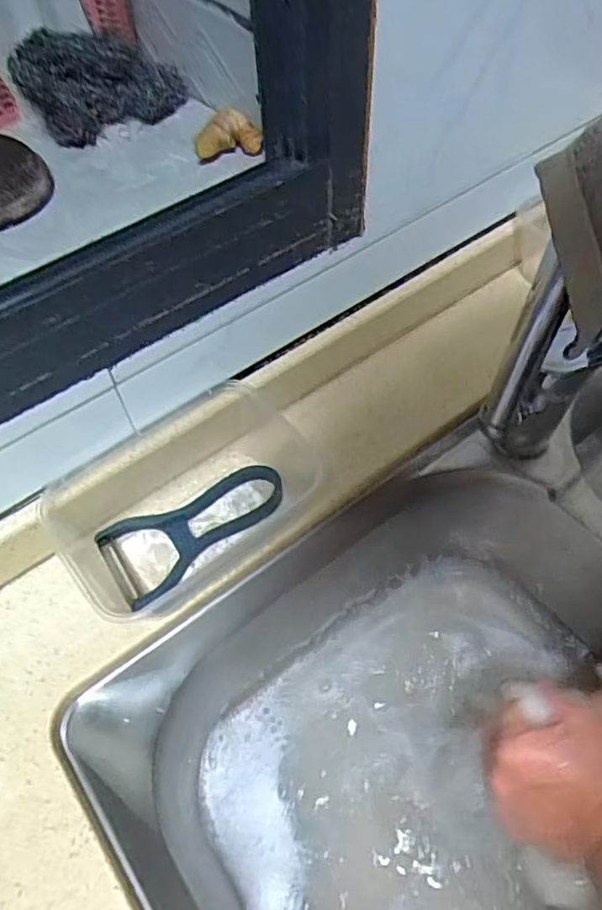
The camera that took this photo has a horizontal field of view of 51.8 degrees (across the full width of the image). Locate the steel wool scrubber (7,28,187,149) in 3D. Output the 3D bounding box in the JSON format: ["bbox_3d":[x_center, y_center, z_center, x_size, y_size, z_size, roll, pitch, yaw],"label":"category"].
[{"bbox_3d":[-0.148,-0.282,0.462,0.118,0.065,0.051,-17,58,-8],"label":"steel wool scrubber"}]

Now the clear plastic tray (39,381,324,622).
[{"bbox_3d":[-0.079,0.032,0.433,0.181,0.055,0.102,-33,61,-17],"label":"clear plastic tray"}]

